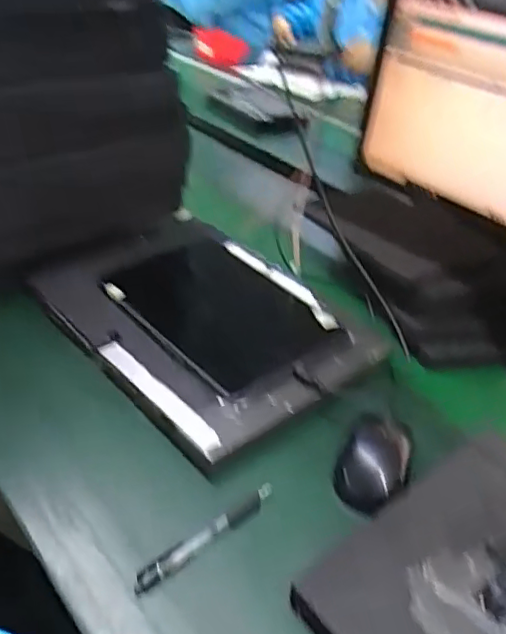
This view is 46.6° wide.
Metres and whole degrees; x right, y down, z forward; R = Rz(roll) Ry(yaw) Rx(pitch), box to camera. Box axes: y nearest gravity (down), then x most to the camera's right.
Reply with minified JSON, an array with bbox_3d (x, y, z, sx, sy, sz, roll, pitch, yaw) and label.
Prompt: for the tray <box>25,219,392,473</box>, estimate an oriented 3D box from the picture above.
[{"bbox_3d":[-0.060,-0.006,0.665,0.247,0.029,0.339,-29,48,-32],"label":"tray"}]

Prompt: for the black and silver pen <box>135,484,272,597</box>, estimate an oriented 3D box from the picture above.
[{"bbox_3d":[-0.035,0.173,0.470,0.135,0.010,0.015,-24,46,-35],"label":"black and silver pen"}]

